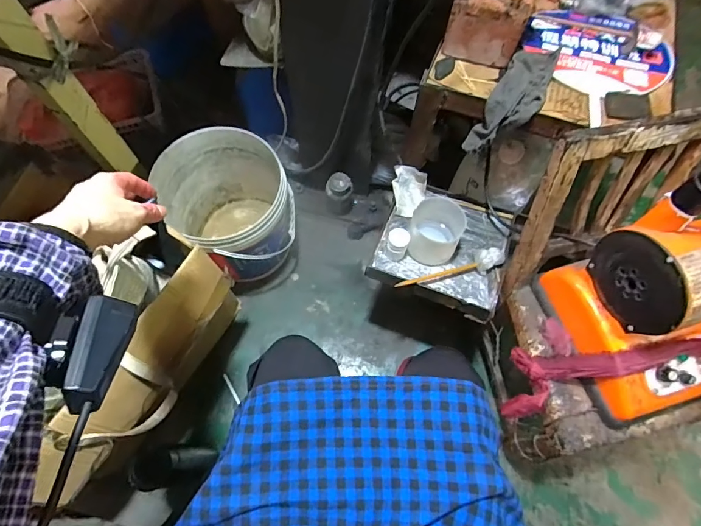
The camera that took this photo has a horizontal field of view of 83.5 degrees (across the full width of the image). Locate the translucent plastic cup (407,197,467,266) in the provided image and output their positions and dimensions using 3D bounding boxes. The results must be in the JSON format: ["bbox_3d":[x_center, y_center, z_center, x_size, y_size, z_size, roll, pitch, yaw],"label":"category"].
[{"bbox_3d":[0.147,-0.053,0.684,0.089,0.083,0.092,0,66,-1],"label":"translucent plastic cup"}]

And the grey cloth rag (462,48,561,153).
[{"bbox_3d":[0.244,-0.242,0.575,0.075,0.063,0.185,38,87,15],"label":"grey cloth rag"}]

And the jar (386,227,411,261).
[{"bbox_3d":[0.081,-0.031,0.672,0.035,0.048,0.038,14,67,5],"label":"jar"}]

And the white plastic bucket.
[{"bbox_3d":[-0.250,-0.108,0.865,0.243,0.296,0.260,0,66,-1],"label":"white plastic bucket"}]

